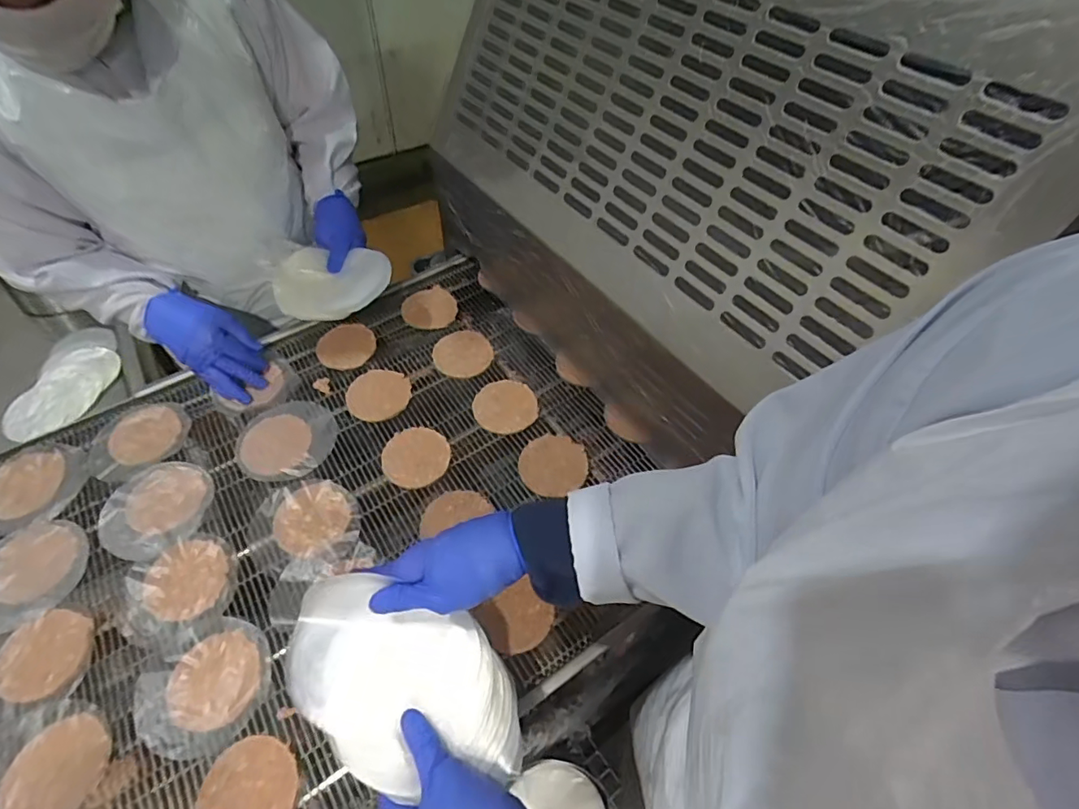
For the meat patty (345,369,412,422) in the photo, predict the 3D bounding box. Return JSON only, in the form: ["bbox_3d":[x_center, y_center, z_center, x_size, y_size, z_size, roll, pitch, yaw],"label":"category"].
[{"bbox_3d":[-0.221,-0.014,0.740,0.080,0.012,0.085,-1,54,1],"label":"meat patty"}]

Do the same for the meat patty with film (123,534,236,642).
[{"bbox_3d":[-0.392,0.197,0.586,0.108,0.005,0.102,-19,56,-12],"label":"meat patty with film"}]

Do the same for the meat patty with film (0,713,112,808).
[{"bbox_3d":[-0.433,0.327,0.481,0.082,0.010,0.083,9,55,8],"label":"meat patty with film"}]

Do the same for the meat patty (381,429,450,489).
[{"bbox_3d":[-0.157,0.067,0.683,0.083,0.005,0.082,14,56,11],"label":"meat patty"}]

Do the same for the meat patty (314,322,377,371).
[{"bbox_3d":[-0.286,-0.087,0.794,0.084,0.009,0.076,-25,58,-16],"label":"meat patty"}]

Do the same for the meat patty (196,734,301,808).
[{"bbox_3d":[-0.256,0.343,0.474,0.081,0.009,0.082,-3,54,-1],"label":"meat patty"}]

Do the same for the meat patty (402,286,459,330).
[{"bbox_3d":[-0.175,-0.155,0.847,0.084,0.016,0.081,-1,54,1],"label":"meat patty"}]

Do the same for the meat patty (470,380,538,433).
[{"bbox_3d":[-0.045,0.001,0.729,0.087,0.007,0.080,-1,54,1],"label":"meat patty"}]

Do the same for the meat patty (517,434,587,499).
[{"bbox_3d":[0.017,0.075,0.671,0.083,0.010,0.083,1,54,2],"label":"meat patty"}]

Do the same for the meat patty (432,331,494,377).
[{"bbox_3d":[-0.110,-0.075,0.784,0.081,0.014,0.080,21,58,16],"label":"meat patty"}]

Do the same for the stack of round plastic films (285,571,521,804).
[{"bbox_3d":[-0.108,0.218,0.416,0.190,0.056,0.125,10,55,9],"label":"stack of round plastic films"}]

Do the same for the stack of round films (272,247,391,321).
[{"bbox_3d":[-0.287,-0.171,0.742,0.152,0.041,0.107,0,54,1],"label":"stack of round films"}]

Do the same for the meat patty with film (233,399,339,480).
[{"bbox_3d":[-0.331,0.046,0.705,0.119,0.008,0.118,2,54,2],"label":"meat patty with film"}]

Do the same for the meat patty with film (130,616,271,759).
[{"bbox_3d":[-0.327,0.277,0.524,0.108,0.009,0.121,37,63,24],"label":"meat patty with film"}]

